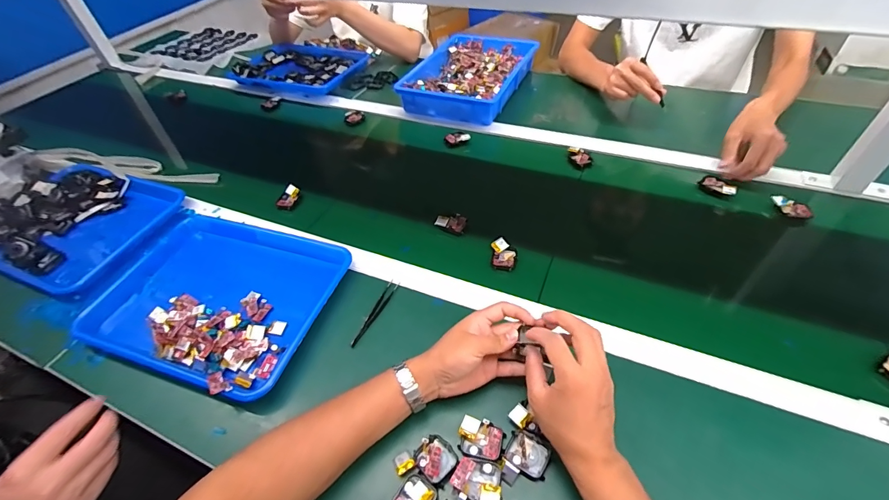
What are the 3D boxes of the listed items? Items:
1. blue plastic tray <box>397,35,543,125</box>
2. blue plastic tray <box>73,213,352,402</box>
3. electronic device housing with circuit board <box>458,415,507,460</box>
[{"bbox_3d":[0.066,-0.439,0.990,0.252,0.058,0.358,18,52,20],"label":"blue plastic tray"},{"bbox_3d":[-0.344,0.067,0.603,0.360,0.049,0.257,13,50,16],"label":"blue plastic tray"},{"bbox_3d":[0.040,0.205,0.430,0.047,0.006,0.039,6,49,11],"label":"electronic device housing with circuit board"}]

